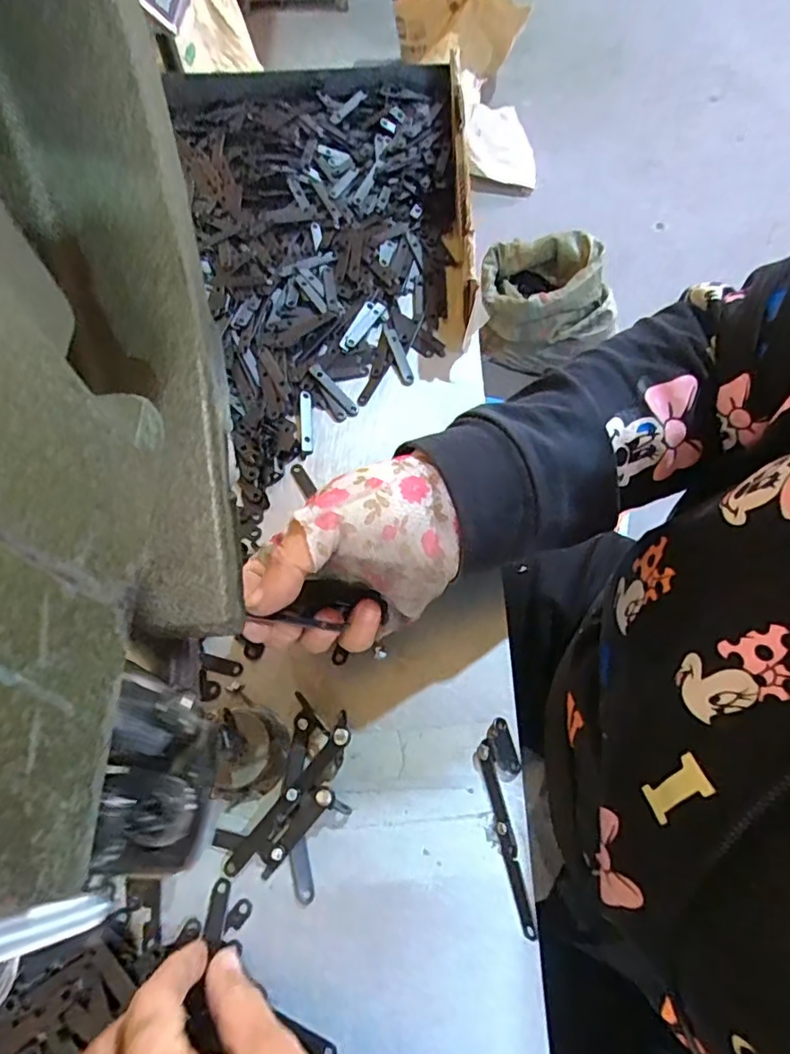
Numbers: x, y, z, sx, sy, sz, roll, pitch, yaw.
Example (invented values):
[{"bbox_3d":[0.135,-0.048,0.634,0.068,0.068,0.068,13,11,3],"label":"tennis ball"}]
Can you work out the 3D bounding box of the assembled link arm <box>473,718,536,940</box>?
[{"bbox_3d":[0.059,0.151,0.298,0.022,0.008,0.097,-6,64,-4],"label":"assembled link arm"}]

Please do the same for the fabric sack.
[{"bbox_3d":[0.350,-0.520,1.384,0.326,0.275,0.185,17,67,9],"label":"fabric sack"}]

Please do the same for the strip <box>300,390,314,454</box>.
[{"bbox_3d":[-0.063,-0.075,0.413,0.009,0.004,0.051,-4,64,-3],"label":"strip"}]

